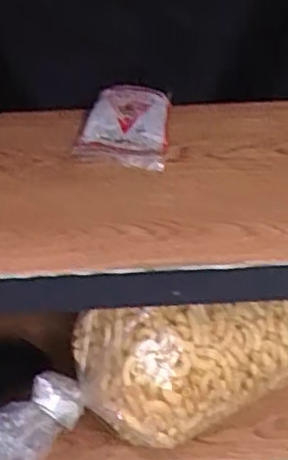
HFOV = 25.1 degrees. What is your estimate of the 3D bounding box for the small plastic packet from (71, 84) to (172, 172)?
[{"bbox_3d":[-0.021,-0.126,0.770,0.108,0.039,0.122,7,40,9],"label":"small plastic packet"}]

